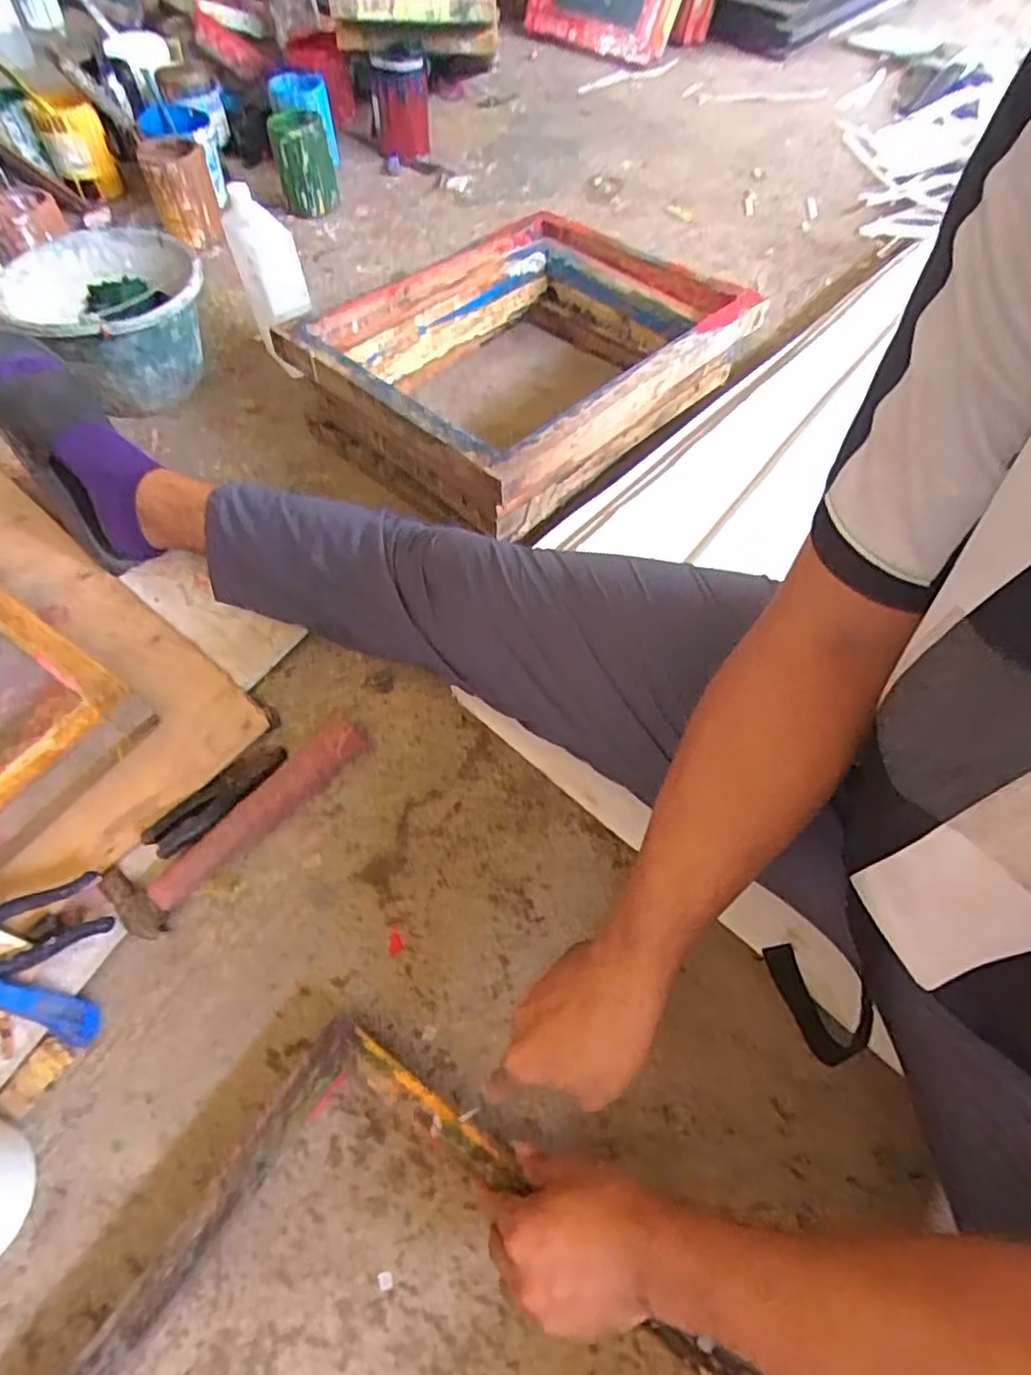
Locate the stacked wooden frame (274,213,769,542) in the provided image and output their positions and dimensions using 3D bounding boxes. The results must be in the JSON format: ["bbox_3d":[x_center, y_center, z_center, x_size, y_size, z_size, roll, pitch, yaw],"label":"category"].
[{"bbox_3d":[0.009,-0.430,0.923,0.491,0.184,0.392,-40,68,-21],"label":"stacked wooden frame"}]

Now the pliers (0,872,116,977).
[{"bbox_3d":[-0.451,0.219,0.563,0.196,0.027,0.057,-19,62,-28],"label":"pliers"}]

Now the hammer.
[{"bbox_3d":[-0.262,0.120,0.654,0.071,0.028,0.261,40,67,20],"label":"hammer"}]

